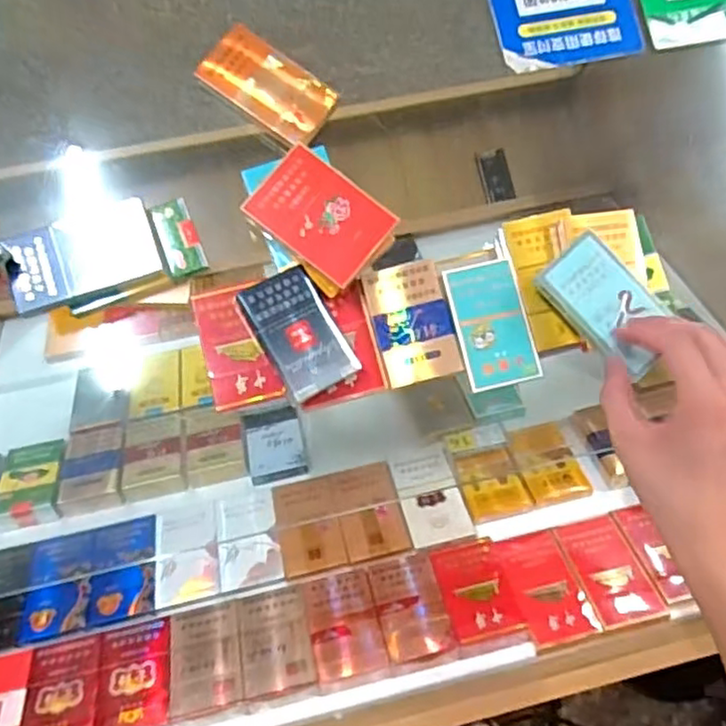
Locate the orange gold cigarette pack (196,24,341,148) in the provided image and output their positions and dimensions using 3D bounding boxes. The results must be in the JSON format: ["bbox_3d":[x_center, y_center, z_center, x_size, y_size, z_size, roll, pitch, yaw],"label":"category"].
[{"bbox_3d":[-0.070,-0.213,0.503,0.095,0.018,0.059,34,80,2],"label":"orange gold cigarette pack"}]

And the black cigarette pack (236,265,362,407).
[{"bbox_3d":[-0.043,-0.020,0.457,0.054,0.020,0.083,-31,84,-8],"label":"black cigarette pack"}]

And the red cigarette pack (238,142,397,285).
[{"bbox_3d":[-0.030,-0.104,0.464,0.091,0.013,0.065,38,81,2],"label":"red cigarette pack"}]

